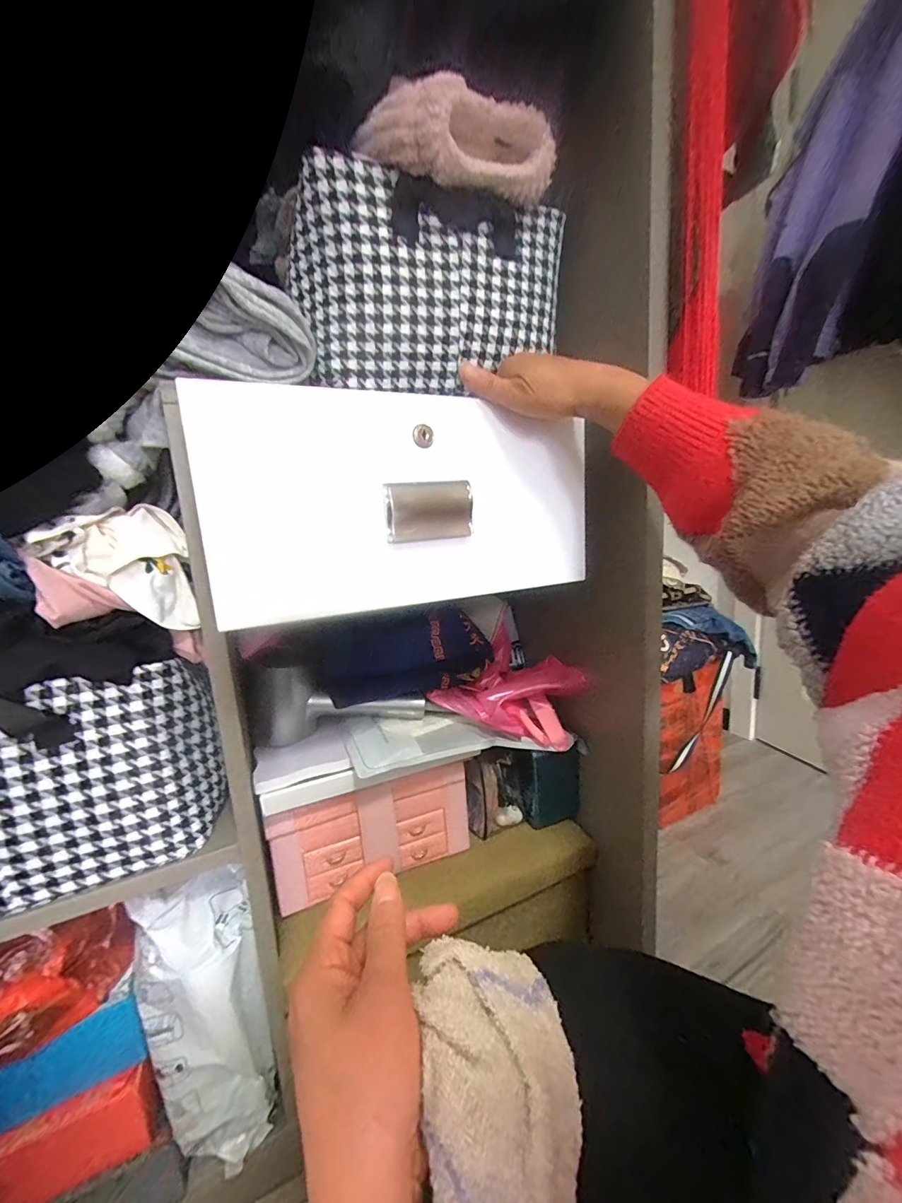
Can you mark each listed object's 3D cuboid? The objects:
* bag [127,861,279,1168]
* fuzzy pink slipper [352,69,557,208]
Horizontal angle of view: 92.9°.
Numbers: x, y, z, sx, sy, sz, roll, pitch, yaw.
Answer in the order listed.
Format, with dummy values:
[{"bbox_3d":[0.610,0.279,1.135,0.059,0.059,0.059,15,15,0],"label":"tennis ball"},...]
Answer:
[{"bbox_3d":[-0.251,0.445,0.455,0.107,0.309,0.081,-14,14,-37],"label":"bag"},{"bbox_3d":[0.013,-0.404,0.376,0.175,0.064,0.055,-9,11,-17],"label":"fuzzy pink slipper"}]

